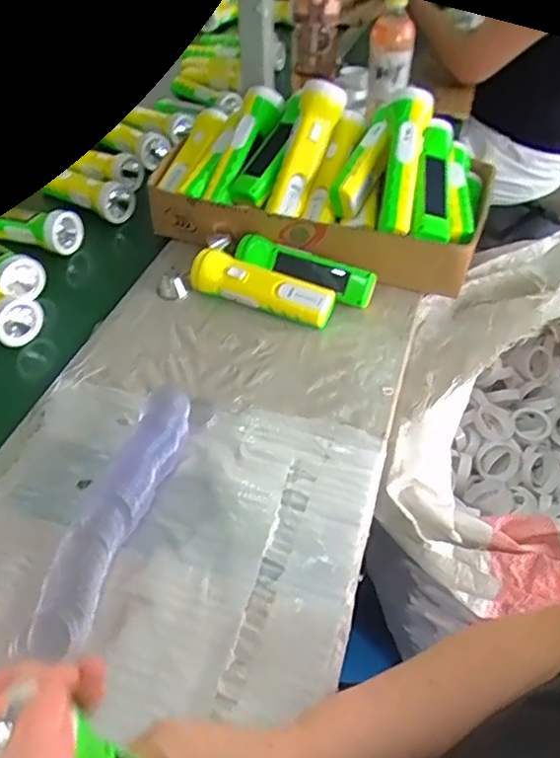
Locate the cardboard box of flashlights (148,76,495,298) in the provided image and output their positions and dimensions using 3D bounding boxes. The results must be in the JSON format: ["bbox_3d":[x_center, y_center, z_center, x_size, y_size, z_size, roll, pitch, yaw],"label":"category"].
[{"bbox_3d":[0.036,-0.221,0.629,0.363,0.164,0.140,12,47,11],"label":"cardboard box of flashlights"}]

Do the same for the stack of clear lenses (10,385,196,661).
[{"bbox_3d":[-0.132,0.101,0.465,0.050,0.034,0.229,16,49,10],"label":"stack of clear lenses"}]

